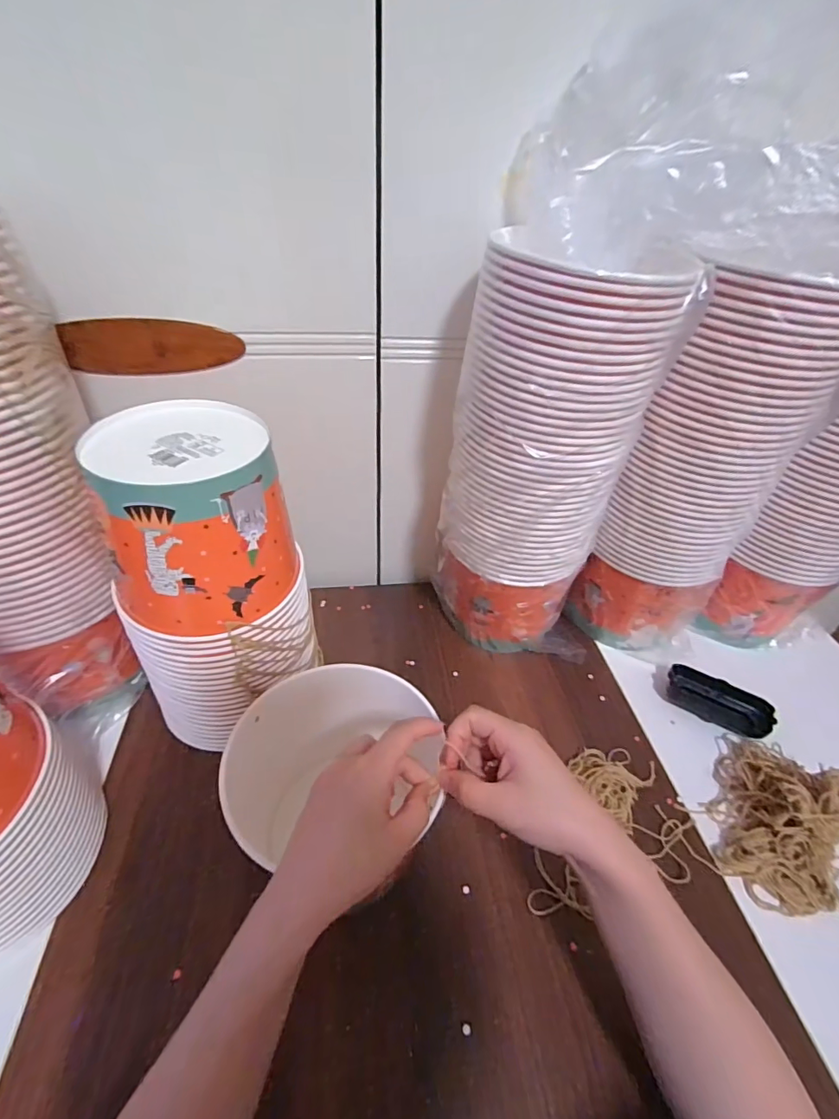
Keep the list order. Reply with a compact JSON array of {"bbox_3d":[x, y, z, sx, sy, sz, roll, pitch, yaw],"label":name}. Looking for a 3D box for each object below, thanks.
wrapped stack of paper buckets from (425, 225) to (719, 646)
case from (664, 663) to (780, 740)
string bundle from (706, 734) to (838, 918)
[{"bbox_3d":[0.121,-0.067,0.513,0.157,0.443,0.147,34,49,29],"label":"wrapped stack of paper buckets"},{"bbox_3d":[0.349,0.164,0.564,0.108,0.029,0.053,28,46,24],"label":"case"},{"bbox_3d":[0.340,0.230,0.456,0.097,0.073,0.161,14,42,11],"label":"string bundle"}]

